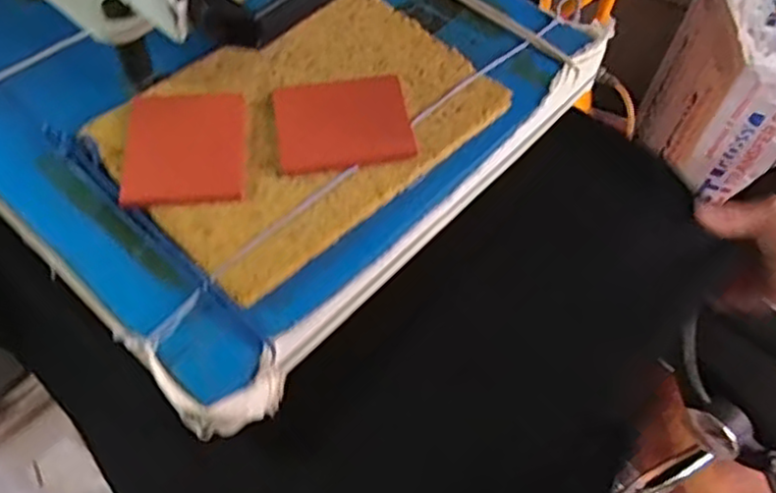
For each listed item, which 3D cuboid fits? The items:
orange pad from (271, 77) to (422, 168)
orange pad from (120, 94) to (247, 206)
[{"bbox_3d":[-0.031,-0.086,0.467,0.089,0.011,0.077,-6,58,-6],"label":"orange pad"},{"bbox_3d":[-0.134,-0.066,0.454,0.076,0.005,0.089,-4,58,-4],"label":"orange pad"}]

